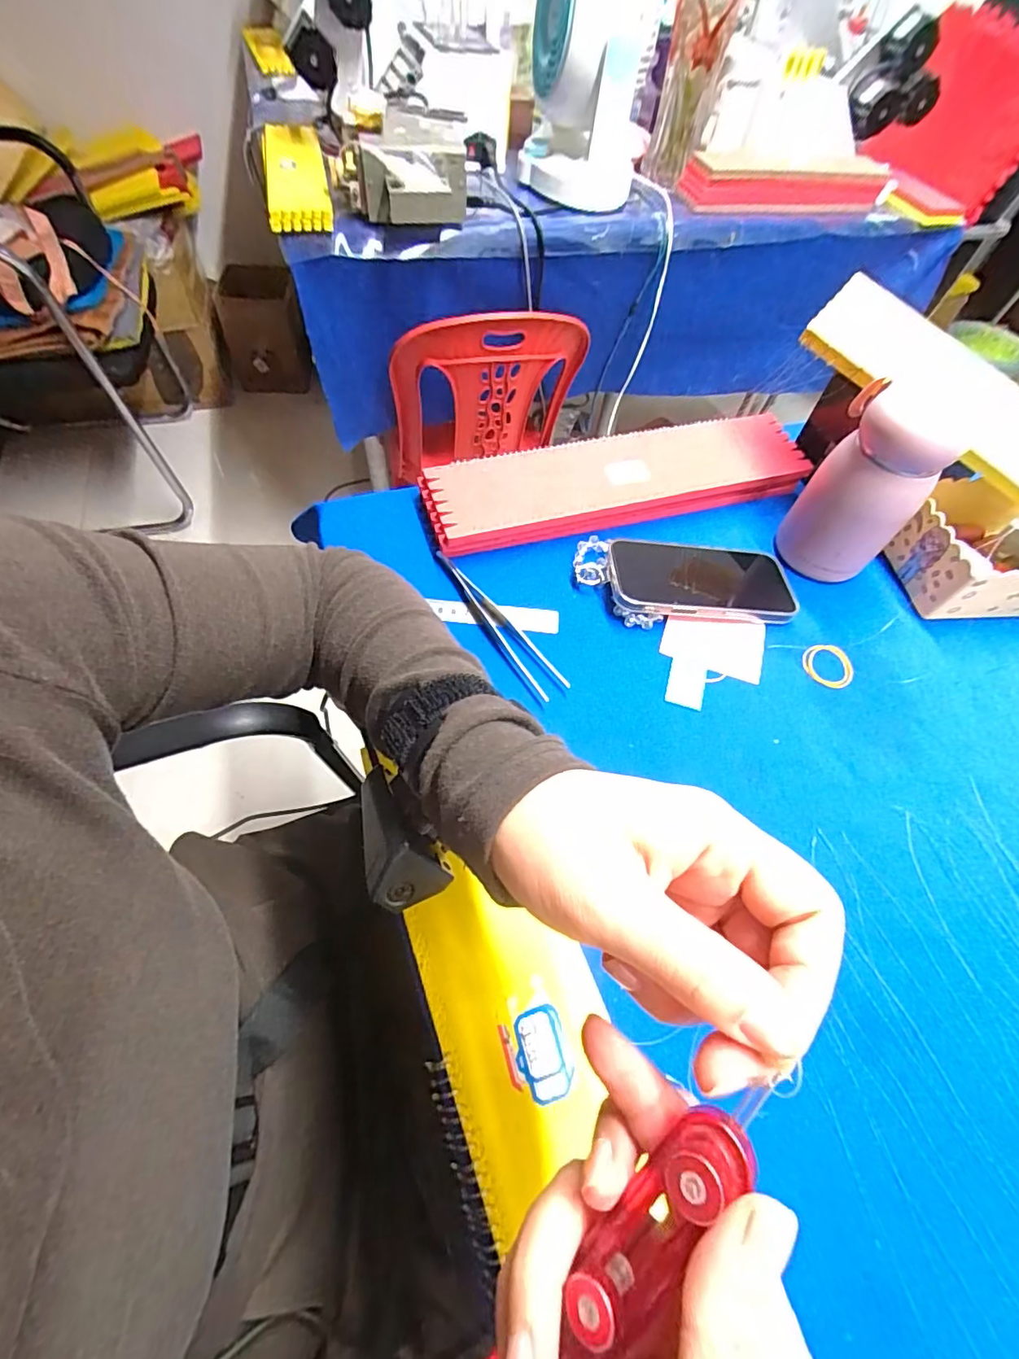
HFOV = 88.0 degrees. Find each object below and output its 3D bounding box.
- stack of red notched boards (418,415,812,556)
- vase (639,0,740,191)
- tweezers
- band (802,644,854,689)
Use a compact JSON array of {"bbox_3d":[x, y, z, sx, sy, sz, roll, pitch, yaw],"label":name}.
[{"bbox_3d":[0.100,-0.181,0.477,0.347,0.038,0.081,-14,61,-12],"label":"stack of red notched boards"},{"bbox_3d":[0.291,-0.968,0.860,0.086,0.225,0.074,16,59,5],"label":"vase"},{"bbox_3d":[-0.009,-0.048,0.408,0.019,0.010,0.152,-30,66,-20],"label":"tweezers"},{"bbox_3d":[0.247,-0.011,0.410,0.039,0.005,0.036,24,60,10],"label":"band"}]

